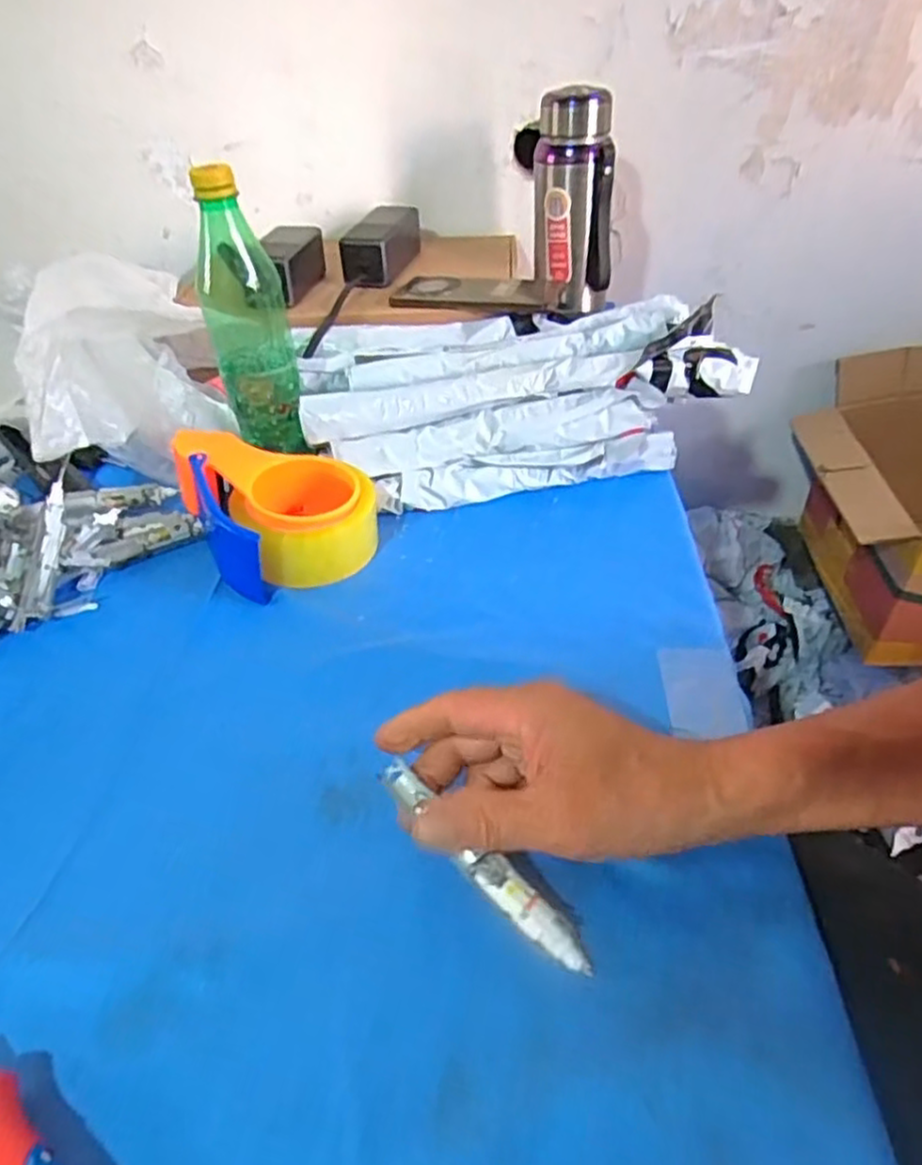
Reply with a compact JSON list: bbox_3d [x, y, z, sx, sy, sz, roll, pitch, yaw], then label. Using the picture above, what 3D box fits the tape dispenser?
[{"bbox_3d":[-0.137,-0.064,0.543,0.113,0.065,0.148,-25,45,-23],"label":"tape dispenser"}]

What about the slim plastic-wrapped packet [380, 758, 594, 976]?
[{"bbox_3d":[0.008,0.125,0.328,0.125,0.012,0.017,37,54,25],"label":"slim plastic-wrapped packet"}]

